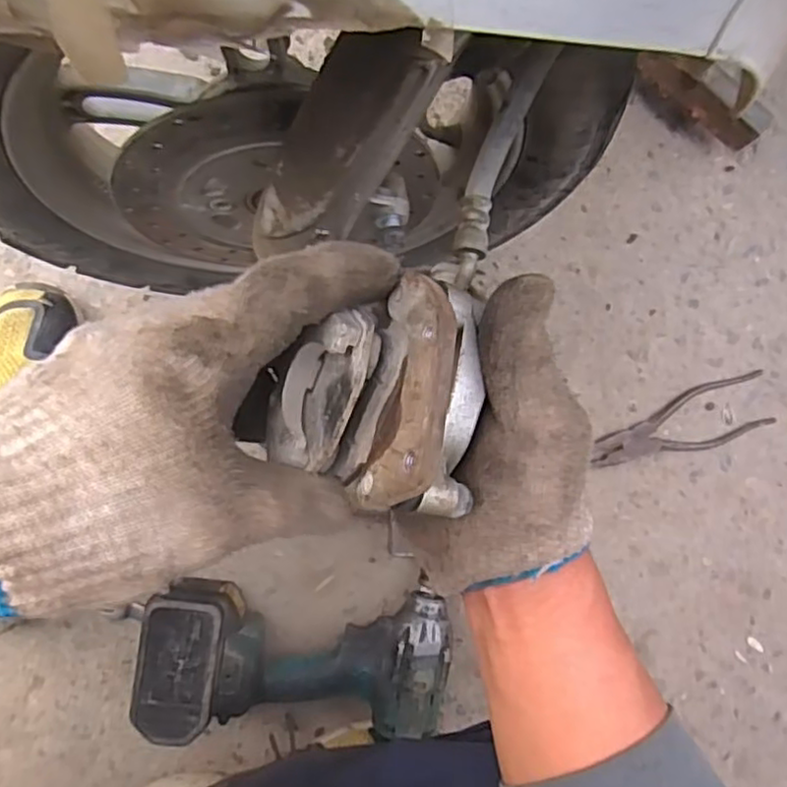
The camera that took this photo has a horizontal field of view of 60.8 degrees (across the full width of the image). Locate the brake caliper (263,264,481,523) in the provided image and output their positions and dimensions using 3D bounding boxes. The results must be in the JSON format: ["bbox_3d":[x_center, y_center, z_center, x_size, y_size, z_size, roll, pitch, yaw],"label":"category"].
[{"bbox_3d":[-0.004,-0.002,0.236,0.076,0.055,0.085,2,89,-5],"label":"brake caliper"}]

